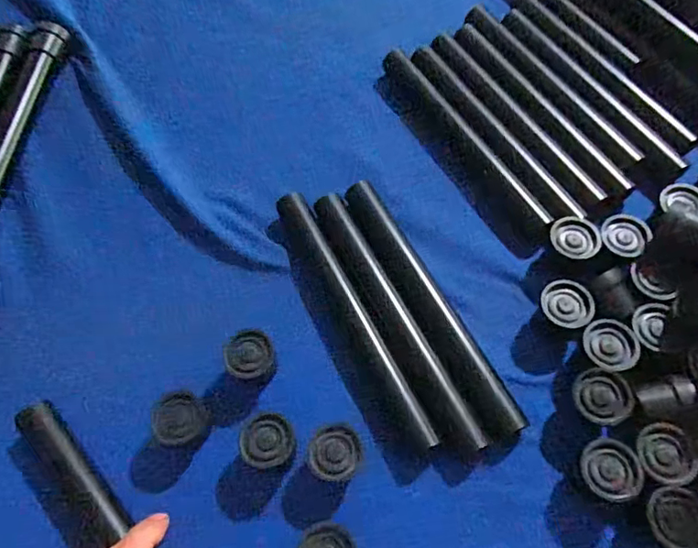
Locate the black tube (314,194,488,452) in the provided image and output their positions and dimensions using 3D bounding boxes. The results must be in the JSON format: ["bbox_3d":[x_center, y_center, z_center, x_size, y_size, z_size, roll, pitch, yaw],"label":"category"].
[{"bbox_3d":[0.031,0.029,0.394,0.025,0.021,0.216,-25,66,-11],"label":"black tube"}]

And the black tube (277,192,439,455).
[{"bbox_3d":[-0.001,0.030,0.397,0.026,0.022,0.216,-25,66,-11],"label":"black tube"}]

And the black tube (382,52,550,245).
[{"bbox_3d":[0.094,-0.116,0.462,0.023,0.017,0.222,-28,66,-12],"label":"black tube"}]

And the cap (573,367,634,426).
[{"bbox_3d":[0.162,0.083,0.353,0.033,0.033,0.035,-1,64,1],"label":"cap"}]

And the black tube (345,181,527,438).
[{"bbox_3d":[0.057,0.018,0.399,0.025,0.020,0.219,-25,65,-10],"label":"black tube"}]

